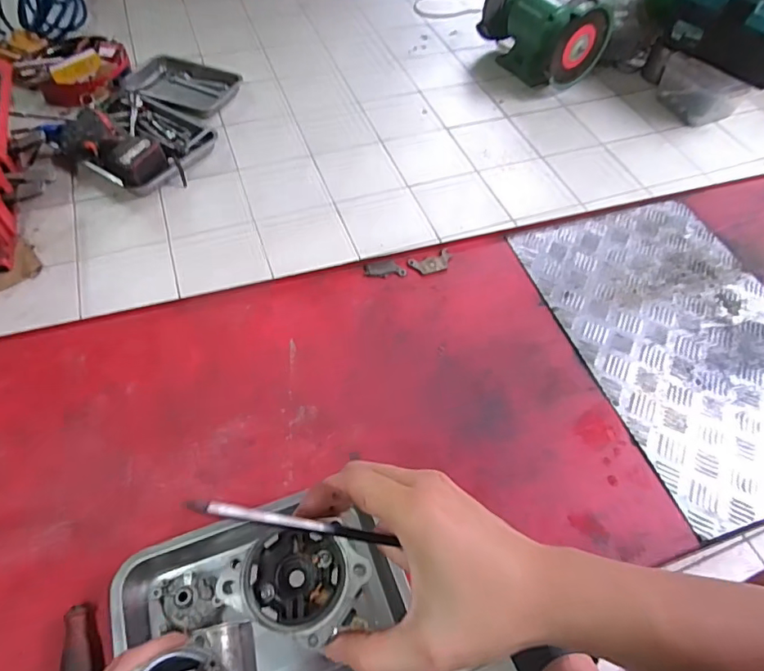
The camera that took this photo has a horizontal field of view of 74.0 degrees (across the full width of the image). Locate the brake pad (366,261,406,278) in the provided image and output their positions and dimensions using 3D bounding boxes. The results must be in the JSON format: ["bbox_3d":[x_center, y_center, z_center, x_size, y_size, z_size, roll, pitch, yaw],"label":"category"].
[{"bbox_3d":[0.005,-0.120,0.914,0.071,0.006,0.040,-5,56,-6],"label":"brake pad"}]

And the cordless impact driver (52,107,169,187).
[{"bbox_3d":[-0.694,-0.471,1.295,0.289,0.097,0.146,29,61,15],"label":"cordless impact driver"}]

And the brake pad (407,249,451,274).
[{"bbox_3d":[0.088,-0.132,0.920,0.076,0.013,0.038,-17,58,-14],"label":"brake pad"}]

